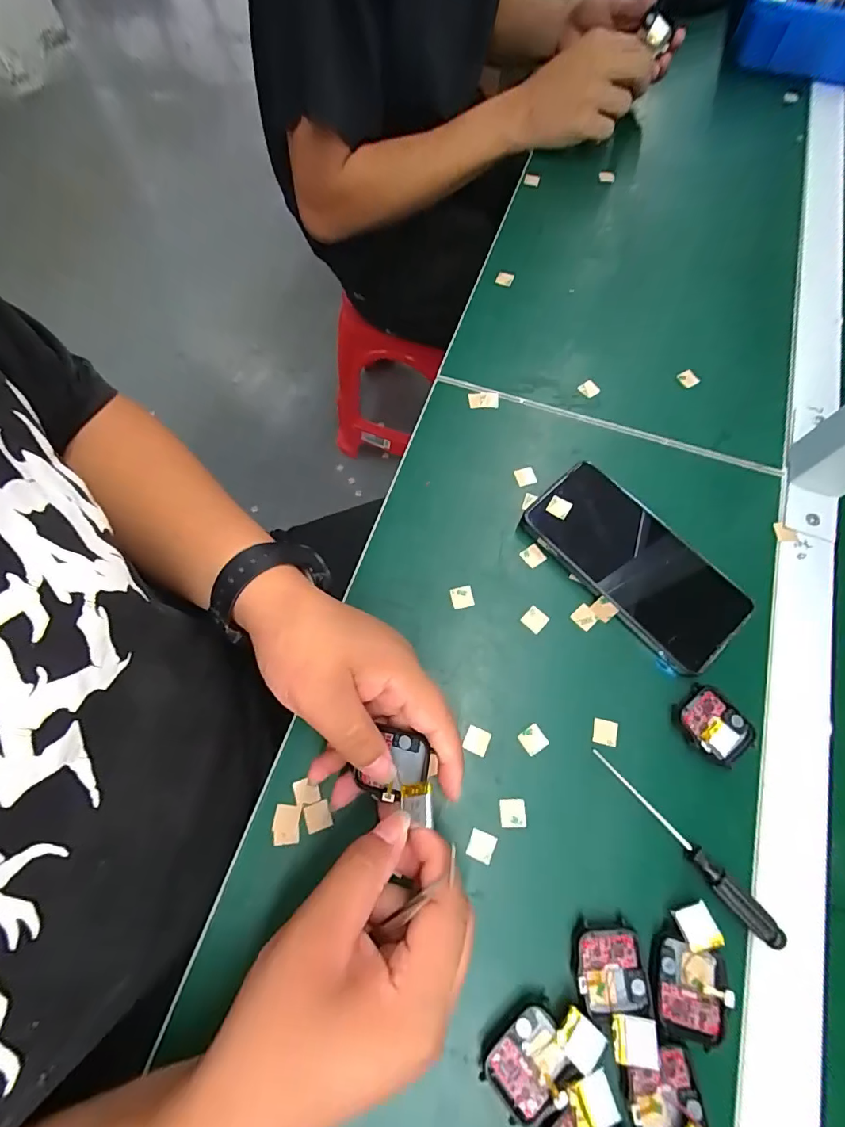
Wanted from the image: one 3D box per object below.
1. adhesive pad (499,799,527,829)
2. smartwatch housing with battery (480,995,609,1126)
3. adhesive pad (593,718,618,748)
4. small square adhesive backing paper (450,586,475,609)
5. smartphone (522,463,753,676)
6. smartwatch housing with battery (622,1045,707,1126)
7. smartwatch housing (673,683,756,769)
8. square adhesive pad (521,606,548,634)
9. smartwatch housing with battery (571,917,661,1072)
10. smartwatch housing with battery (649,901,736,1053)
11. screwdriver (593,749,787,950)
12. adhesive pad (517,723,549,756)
[{"bbox_3d":[0.056,0.156,0.288,0.016,0.004,0.016,0,70,-1],"label":"adhesive pad"},{"bbox_3d":[0.062,0.256,0.240,0.059,0.010,0.037,-39,75,-14],"label":"smartwatch housing with battery"},{"bbox_3d":[0.121,0.112,0.305,0.016,0.004,0.016,13,70,3],"label":"adhesive pad"},{"bbox_3d":[0.029,0.025,0.338,0.016,0.004,0.016,-10,70,-5],"label":"small square adhesive backing paper"},{"bbox_3d":[0.154,-0.001,0.341,0.076,0.018,0.159,-40,75,-14],"label":"smartphone"},{"bbox_3d":[0.124,0.276,0.229,0.038,0.014,0.047,-6,70,-4],"label":"smartwatch housing with battery"},{"bbox_3d":[0.189,0.106,0.302,0.037,0.009,0.046,-35,74,-13],"label":"smartwatch housing"},{"bbox_3d":[0.081,0.040,0.332,0.016,0.004,0.016,42,74,13],"label":"square adhesive pad"},{"bbox_3d":[0.104,0.232,0.252,0.038,0.018,0.056,0,70,-1],"label":"smartwatch housing with battery"},{"bbox_3d":[0.146,0.224,0.255,0.039,0.014,0.062,7,70,1],"label":"smartwatch housing with battery"},{"bbox_3d":[0.156,0.168,0.278,0.013,0.014,0.129,-40,75,-14],"label":"screwdriver"},{"bbox_3d":[0.073,0.116,0.303,0.016,0.004,0.016,-33,74,-13],"label":"adhesive pad"}]

